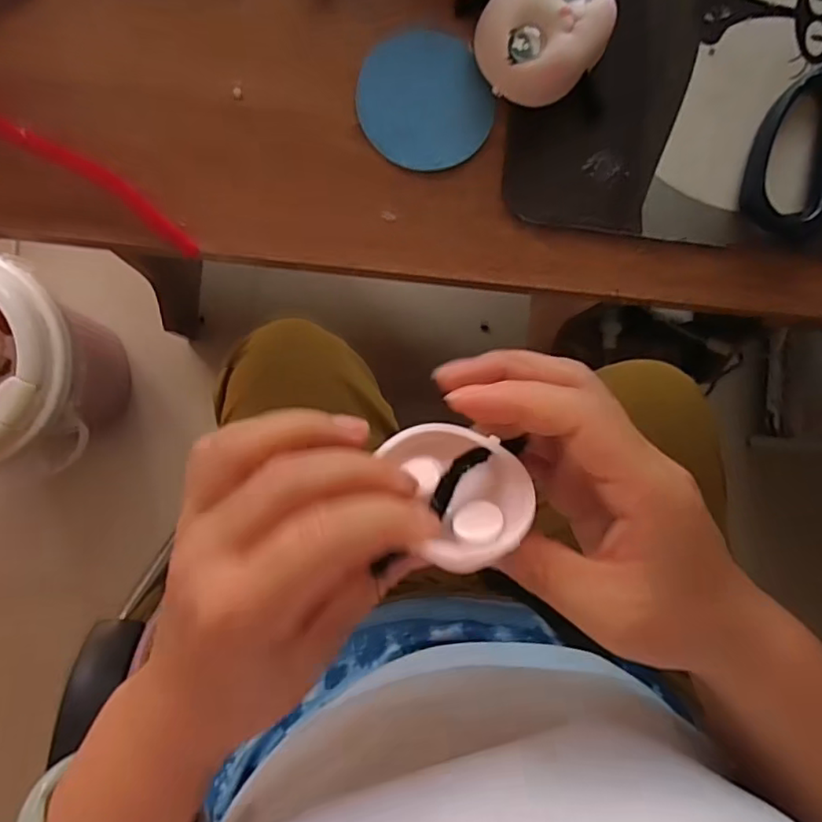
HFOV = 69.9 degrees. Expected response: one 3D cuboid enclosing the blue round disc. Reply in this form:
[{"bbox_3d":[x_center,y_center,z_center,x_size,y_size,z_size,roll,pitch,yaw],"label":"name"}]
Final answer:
[{"bbox_3d":[0.005,-0.129,0.247,0.052,0.007,0.054,0,89,-5],"label":"blue round disc"}]

